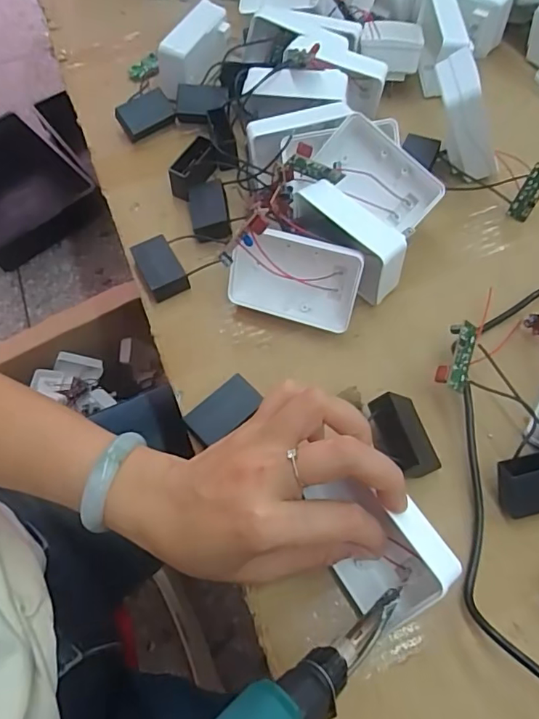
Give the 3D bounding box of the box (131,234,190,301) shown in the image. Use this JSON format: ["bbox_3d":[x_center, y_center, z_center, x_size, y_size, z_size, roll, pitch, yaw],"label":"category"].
[{"bbox_3d":[-0.085,-0.070,0.398,0.029,0.020,0.050,-26,62,-11],"label":"box"}]

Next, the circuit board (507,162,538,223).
[{"bbox_3d":[0.201,-0.127,0.397,0.016,0.044,0.004,22,43,6],"label":"circuit board"}]

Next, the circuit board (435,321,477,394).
[{"bbox_3d":[0.118,-0.002,0.326,0.018,0.012,0.042,26,76,-18],"label":"circuit board"}]

